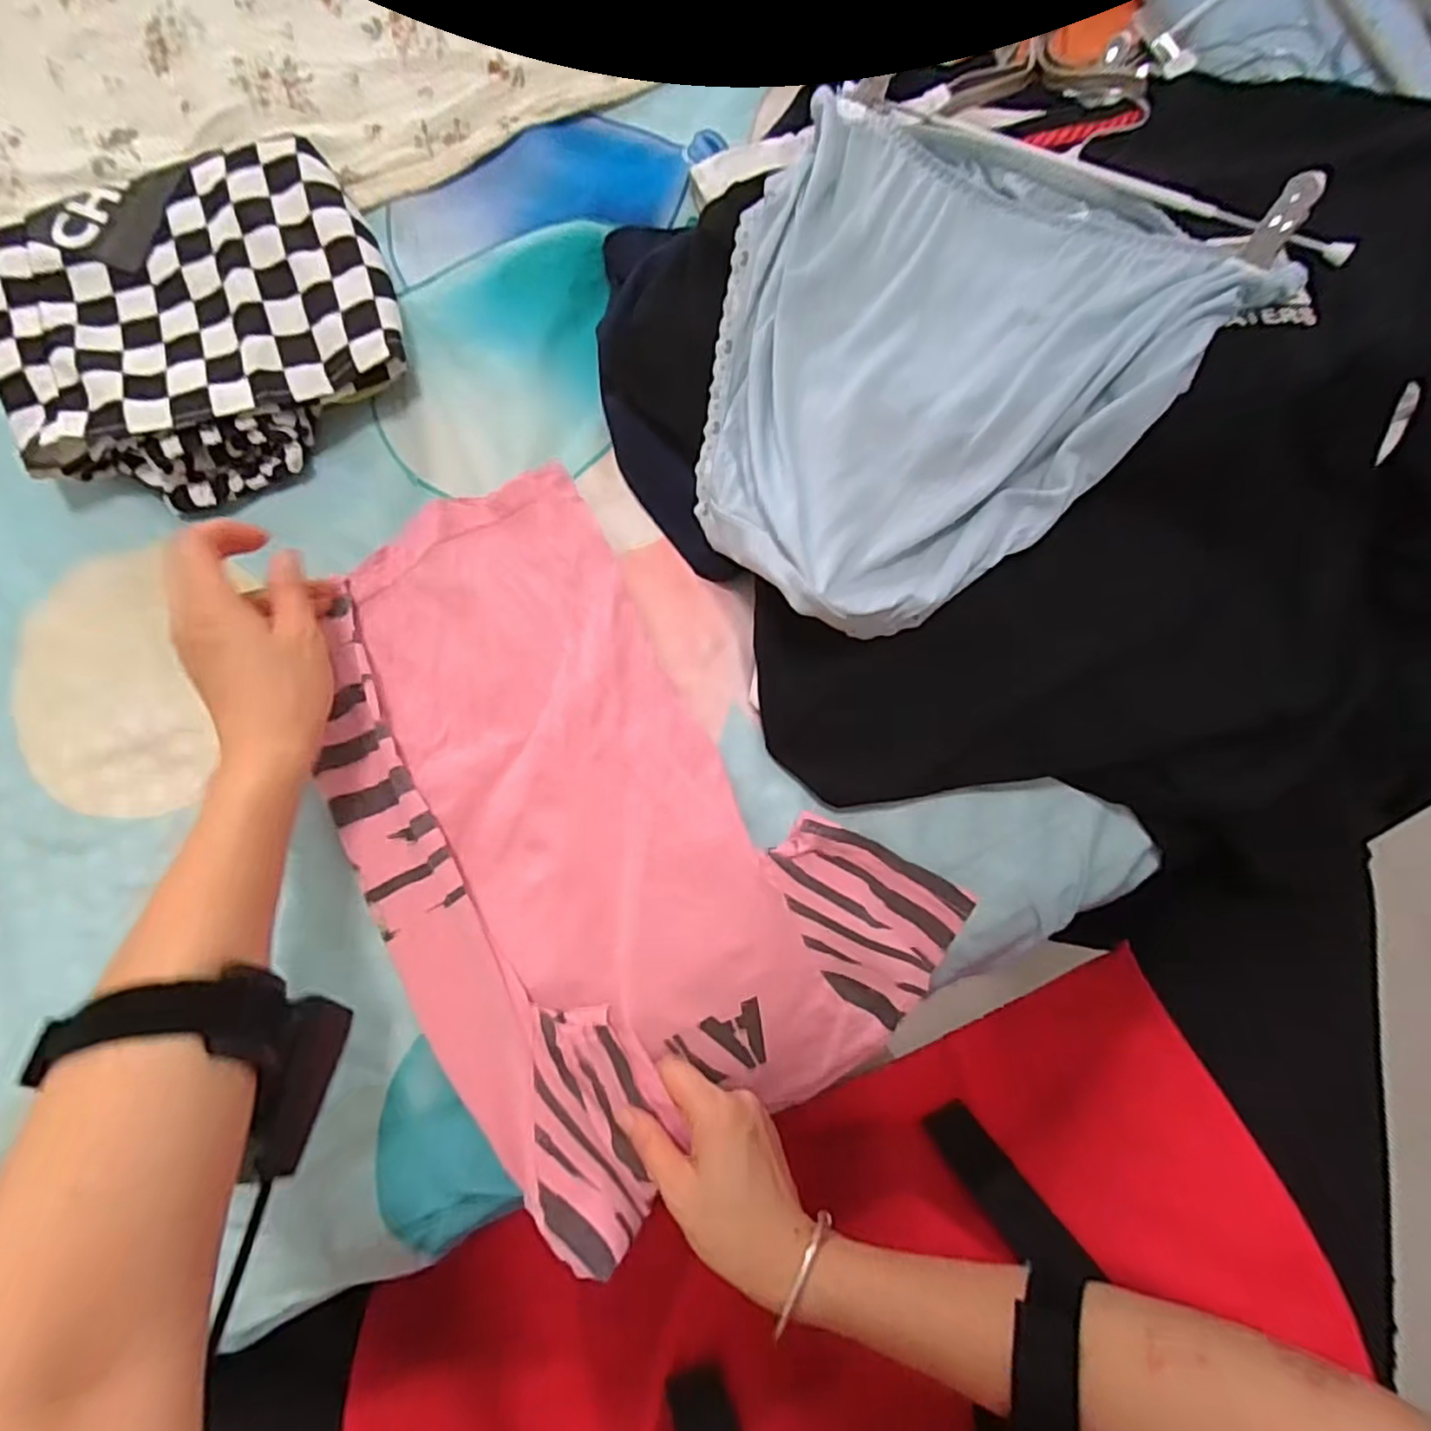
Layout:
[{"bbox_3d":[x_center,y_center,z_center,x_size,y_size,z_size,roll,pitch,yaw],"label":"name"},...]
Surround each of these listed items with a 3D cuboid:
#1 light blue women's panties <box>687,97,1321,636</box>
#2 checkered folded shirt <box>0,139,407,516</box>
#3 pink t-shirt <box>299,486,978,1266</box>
[{"bbox_3d":[0.102,-0.204,0.386,0.283,0.094,0.248,-40,83,-4],"label":"light blue women's panties"},{"bbox_3d":[-0.312,-0.242,0.418,0.220,0.046,0.207,-23,82,-2],"label":"checkered folded shirt"},{"bbox_3d":[-0.066,0.054,0.396,0.256,0.042,0.389,-32,83,-3],"label":"pink t-shirt"}]

